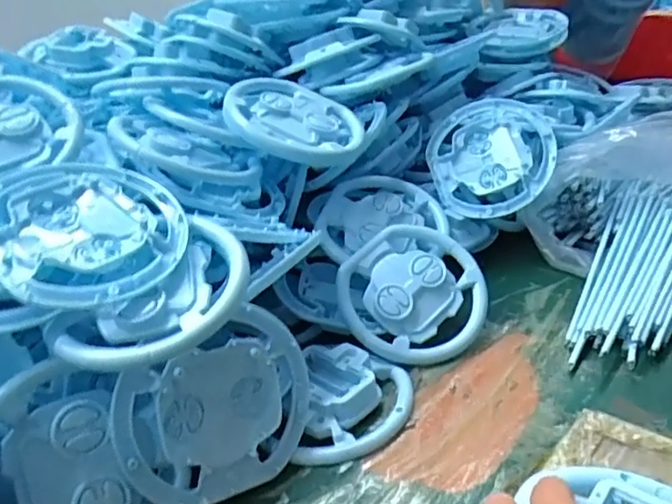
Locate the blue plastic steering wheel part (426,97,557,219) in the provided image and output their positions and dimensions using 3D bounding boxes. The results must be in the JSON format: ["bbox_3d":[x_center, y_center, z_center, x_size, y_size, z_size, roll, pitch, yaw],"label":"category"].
[{"bbox_3d":[0.130,-0.082,0.496,0.103,0.102,0.014,-22,-19,17],"label":"blue plastic steering wheel part"}]

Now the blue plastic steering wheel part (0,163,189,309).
[{"bbox_3d":[-0.130,-0.013,0.302,0.098,0.010,0.098,11,44,-11],"label":"blue plastic steering wheel part"}]

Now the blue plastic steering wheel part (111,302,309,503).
[{"bbox_3d":[-0.059,0.085,0.308,0.102,0.086,0.018,-26,12,-31],"label":"blue plastic steering wheel part"}]

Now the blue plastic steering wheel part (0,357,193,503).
[{"bbox_3d":[-0.127,0.108,0.274,0.076,0.102,0.020,-41,14,-27],"label":"blue plastic steering wheel part"}]

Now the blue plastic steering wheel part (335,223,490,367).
[{"bbox_3d":[0.053,0.028,0.414,0.102,0.014,0.101,5,64,-3],"label":"blue plastic steering wheel part"}]

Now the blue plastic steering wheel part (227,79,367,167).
[{"bbox_3d":[-0.030,-0.096,0.432,0.100,0.014,0.089,7,47,-14],"label":"blue plastic steering wheel part"}]

